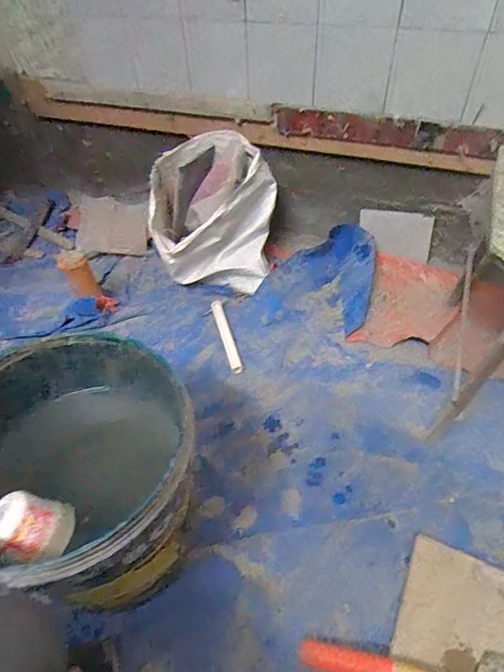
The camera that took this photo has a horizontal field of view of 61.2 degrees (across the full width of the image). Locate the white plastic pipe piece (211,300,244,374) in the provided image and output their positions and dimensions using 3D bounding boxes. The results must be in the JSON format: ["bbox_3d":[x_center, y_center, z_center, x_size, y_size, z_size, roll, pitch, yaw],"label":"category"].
[{"bbox_3d":[-0.059,0.003,0.994,0.029,0.025,0.207,-16,60,-8],"label":"white plastic pipe piece"}]

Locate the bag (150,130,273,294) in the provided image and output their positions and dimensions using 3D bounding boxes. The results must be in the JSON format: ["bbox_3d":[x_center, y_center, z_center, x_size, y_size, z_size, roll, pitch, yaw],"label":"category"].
[{"bbox_3d":[-0.088,-0.276,1.009,0.282,0.292,0.209,-7,48,-2],"label":"bag"}]

